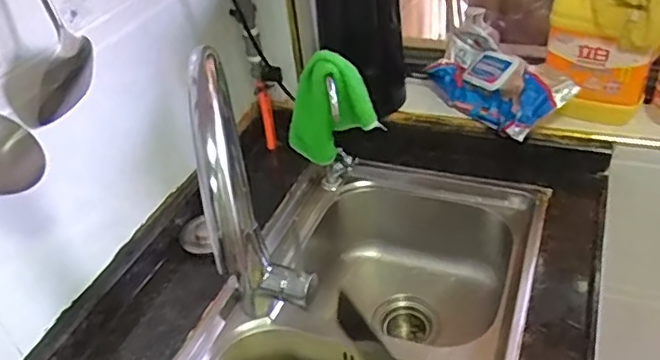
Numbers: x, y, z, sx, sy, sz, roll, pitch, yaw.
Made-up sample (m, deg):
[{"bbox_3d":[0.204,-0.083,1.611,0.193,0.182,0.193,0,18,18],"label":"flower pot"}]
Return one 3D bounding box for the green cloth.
[{"bbox_3d":[0.001,-0.101,0.846,0.134,0.155,0.039,5,39,15],"label":"green cloth"}]

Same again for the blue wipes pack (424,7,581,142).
[{"bbox_3d":[0.266,-0.168,0.965,0.100,0.123,0.251,-23,40,-20],"label":"blue wipes pack"}]

